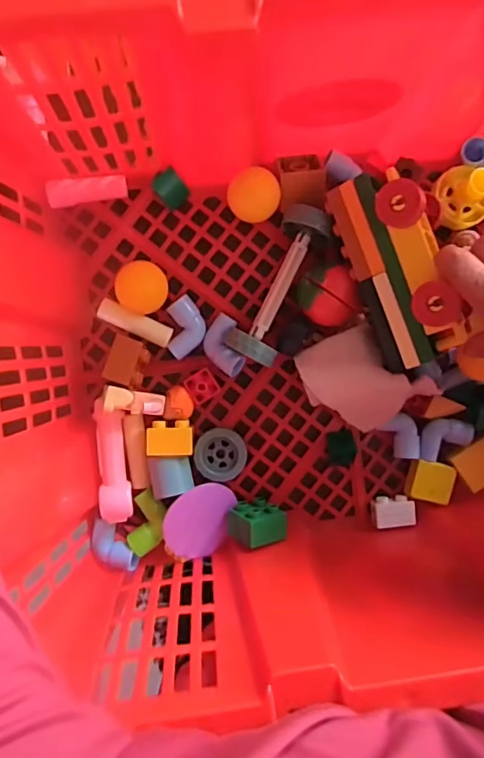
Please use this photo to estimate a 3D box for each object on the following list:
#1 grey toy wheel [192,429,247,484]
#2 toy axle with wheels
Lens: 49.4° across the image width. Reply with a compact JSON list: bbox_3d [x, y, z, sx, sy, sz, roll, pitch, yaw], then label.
[{"bbox_3d":[-0.016,0.056,0.388,0.037,0.011,0.039,0,93,-4],"label":"grey toy wheel"},{"bbox_3d":[0.025,-0.067,0.372,0.036,0.038,0.112,22,92,-5],"label":"toy axle with wheels"}]

